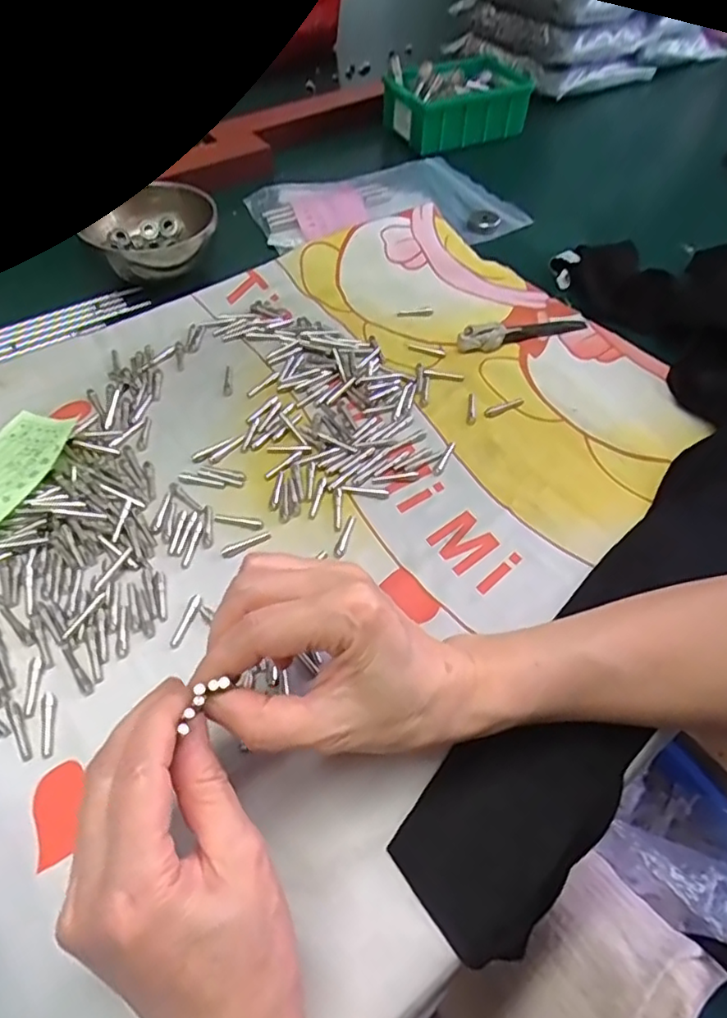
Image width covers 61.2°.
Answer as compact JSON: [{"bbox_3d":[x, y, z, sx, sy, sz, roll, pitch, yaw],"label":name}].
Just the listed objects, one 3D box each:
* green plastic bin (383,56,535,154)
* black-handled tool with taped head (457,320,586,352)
[{"bbox_3d":[0.108,-0.440,0.668,0.152,0.049,0.078,-17,56,-14],"label":"green plastic bin"},{"bbox_3d":[0.123,-0.138,0.466,0.107,0.018,0.016,-16,56,-13],"label":"black-handled tool with taped head"}]

